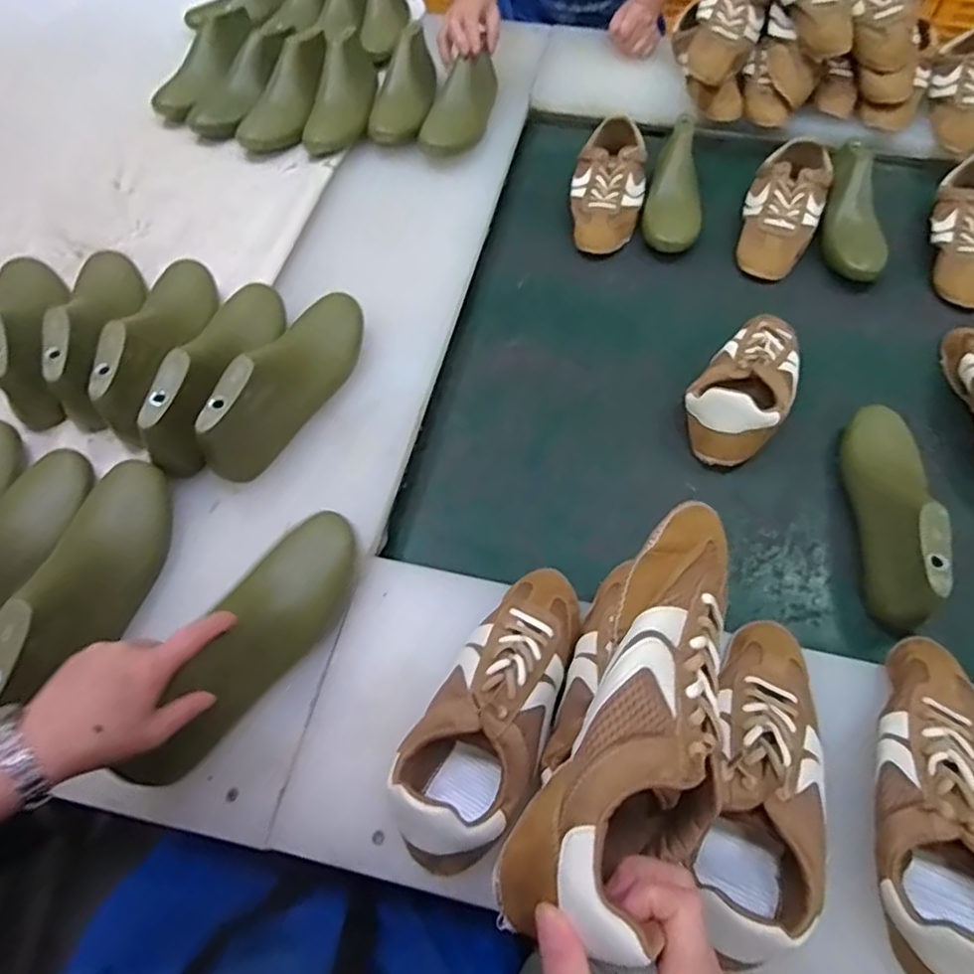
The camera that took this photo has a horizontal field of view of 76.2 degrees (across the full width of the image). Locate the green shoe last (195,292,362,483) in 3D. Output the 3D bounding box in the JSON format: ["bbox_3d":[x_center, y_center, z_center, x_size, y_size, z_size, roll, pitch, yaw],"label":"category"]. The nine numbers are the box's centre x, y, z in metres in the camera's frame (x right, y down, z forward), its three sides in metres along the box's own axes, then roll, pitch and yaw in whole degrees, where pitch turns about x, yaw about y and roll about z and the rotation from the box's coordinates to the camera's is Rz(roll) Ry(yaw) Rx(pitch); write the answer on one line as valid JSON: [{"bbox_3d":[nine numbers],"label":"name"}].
[{"bbox_3d":[-0.201,-0.121,0.636,0.072,0.079,0.250,15,61,10],"label":"green shoe last"}]

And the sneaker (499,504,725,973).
[{"bbox_3d":[0.090,0.117,0.332,0.080,0.092,0.228,23,64,13],"label":"sneaker"}]

